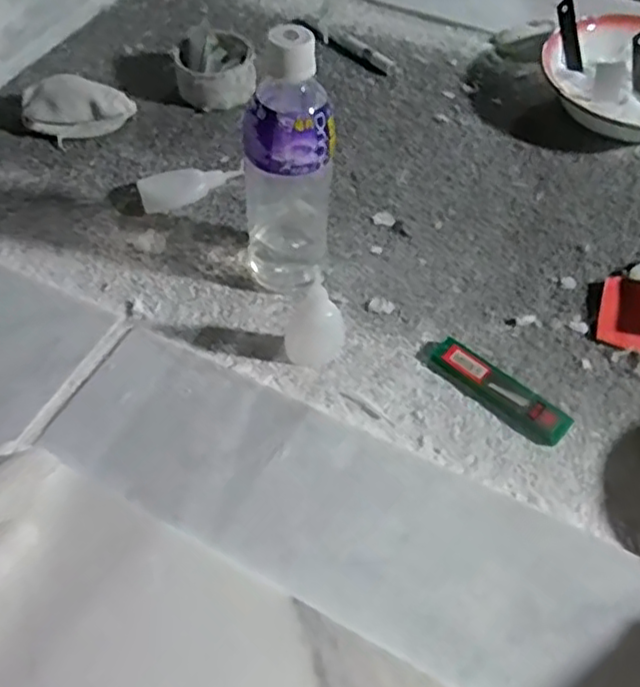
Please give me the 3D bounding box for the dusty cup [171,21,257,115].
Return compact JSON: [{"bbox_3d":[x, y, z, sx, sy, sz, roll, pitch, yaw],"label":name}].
[{"bbox_3d":[-0.114,-0.295,0.690,0.081,0.054,0.077,-7,55,-7],"label":"dusty cup"}]

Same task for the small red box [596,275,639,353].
[{"bbox_3d":[0.258,-0.025,0.540,0.045,0.008,0.073,17,56,9],"label":"small red box"}]

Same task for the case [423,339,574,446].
[{"bbox_3d":[0.135,0.036,0.491,0.111,0.011,0.030,38,62,22],"label":"case"}]

